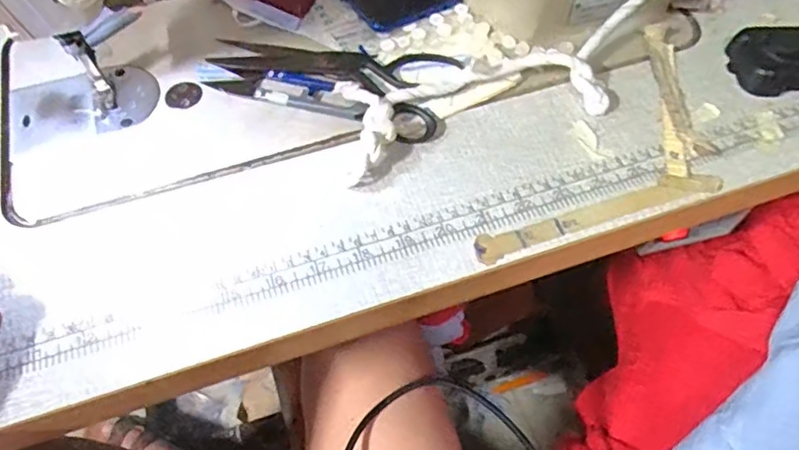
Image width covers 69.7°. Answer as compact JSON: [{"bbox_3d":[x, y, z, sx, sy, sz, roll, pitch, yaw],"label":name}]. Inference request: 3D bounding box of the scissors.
[{"bbox_3d":[-0.047,-0.093,0.384,0.165,0.013,0.082,4,59,3],"label":"scissors"}]

